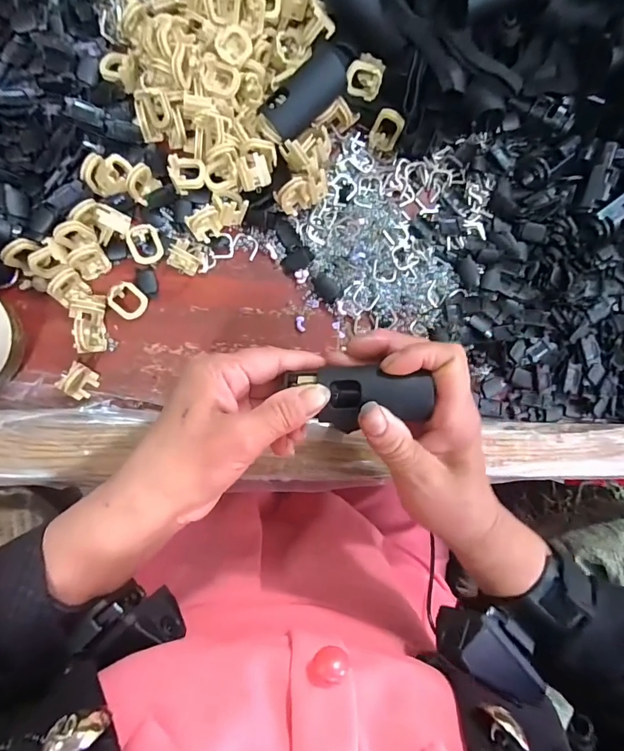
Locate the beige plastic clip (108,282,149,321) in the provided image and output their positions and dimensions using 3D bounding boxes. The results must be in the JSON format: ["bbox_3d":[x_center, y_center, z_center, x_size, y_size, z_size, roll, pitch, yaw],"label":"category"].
[{"bbox_3d":[-0.128,-0.052,0.297,0.025,0.008,0.022,46,73,-30],"label":"beige plastic clip"}]

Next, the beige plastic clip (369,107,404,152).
[{"bbox_3d":[0.057,-0.188,0.326,0.022,0.028,0.009,25,48,-5],"label":"beige plastic clip"}]

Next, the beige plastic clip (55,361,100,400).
[{"bbox_3d":[-0.155,0.004,0.283,0.017,0.024,0.023,19,85,-7],"label":"beige plastic clip"}]

